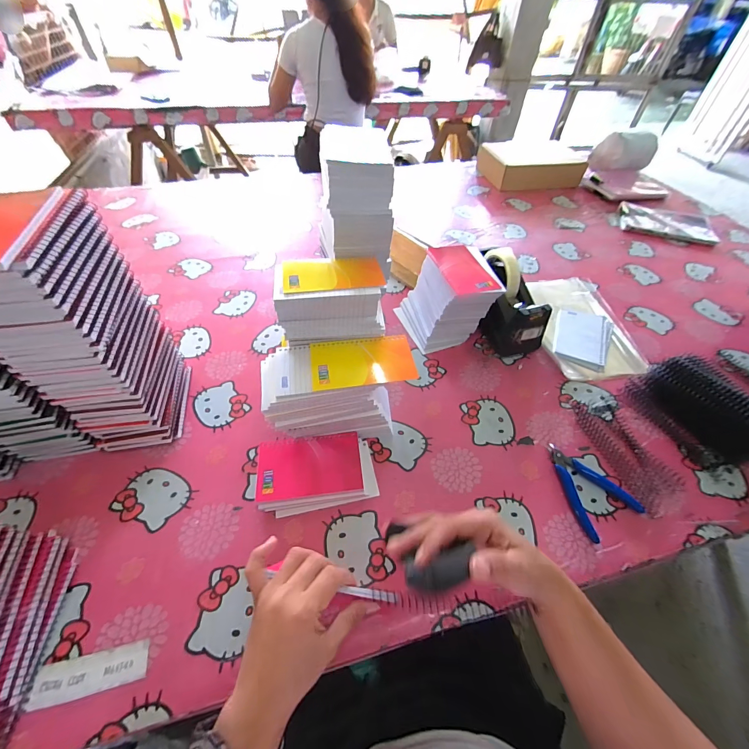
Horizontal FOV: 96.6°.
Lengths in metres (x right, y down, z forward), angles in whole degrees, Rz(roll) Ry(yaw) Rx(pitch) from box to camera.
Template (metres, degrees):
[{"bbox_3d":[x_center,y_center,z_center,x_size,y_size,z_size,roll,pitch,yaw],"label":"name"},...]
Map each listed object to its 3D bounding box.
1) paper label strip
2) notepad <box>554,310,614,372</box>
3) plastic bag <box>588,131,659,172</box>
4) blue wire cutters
[{"bbox_3d":[-0.271,0.286,0.319,0.096,0.004,0.031,-10,51,-10],"label":"paper label strip"},{"bbox_3d":[0.383,-0.067,0.611,0.090,0.012,0.138,20,53,14],"label":"notepad"},{"bbox_3d":[0.817,-0.736,1.093,0.198,0.095,0.084,-15,52,-14],"label":"plastic bag"},{"bbox_3d":[0.272,0.147,0.440,0.079,0.009,0.116,-23,55,-20],"label":"blue wire cutters"}]

